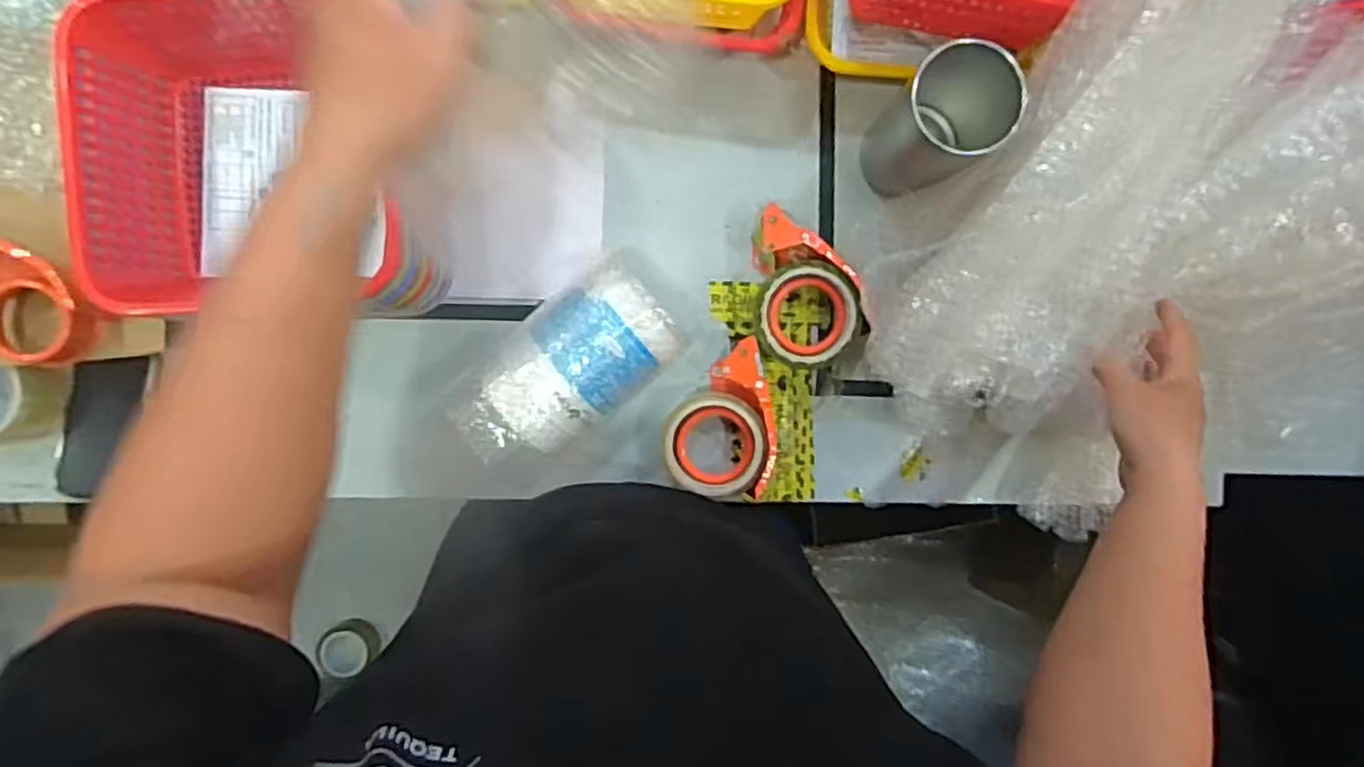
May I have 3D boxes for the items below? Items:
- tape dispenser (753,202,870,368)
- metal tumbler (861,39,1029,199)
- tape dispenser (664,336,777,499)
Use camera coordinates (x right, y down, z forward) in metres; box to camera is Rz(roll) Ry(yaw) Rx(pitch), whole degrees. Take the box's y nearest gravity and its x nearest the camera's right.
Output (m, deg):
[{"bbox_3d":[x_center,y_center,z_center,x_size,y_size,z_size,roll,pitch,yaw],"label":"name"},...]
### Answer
[{"bbox_3d":[0.115,-0.090,0.704,0.102,0.061,0.148,-8,92,0],"label":"tape dispenser"},{"bbox_3d":[0.218,-0.219,0.652,0.093,0.157,0.088,0,92,0],"label":"metal tumbler"},{"bbox_3d":[0.036,0.031,0.705,0.098,0.060,0.138,3,92,0],"label":"tape dispenser"}]

